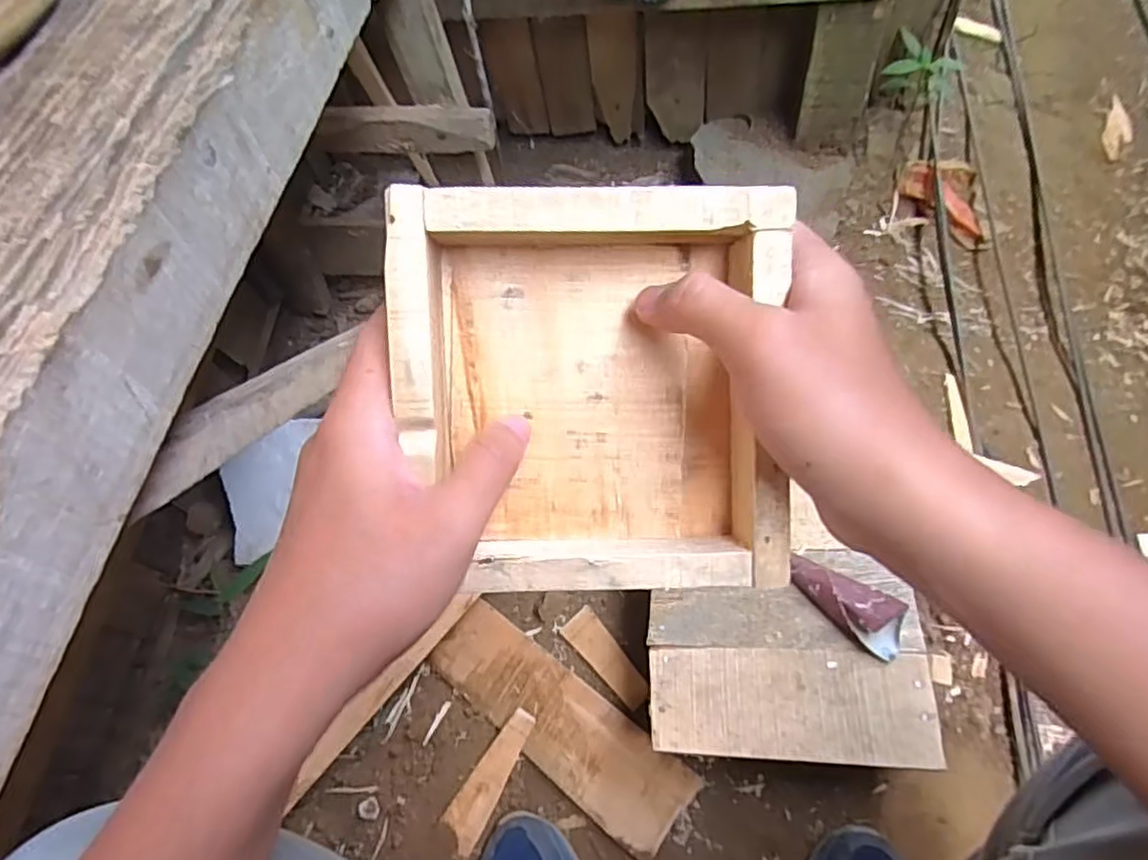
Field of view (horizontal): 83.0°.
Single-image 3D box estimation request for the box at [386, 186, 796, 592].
[{"bbox_3d":[0.007,-0.014,0.254,0.142,0.035,0.147,-1,95,-2],"label":"box"}]

